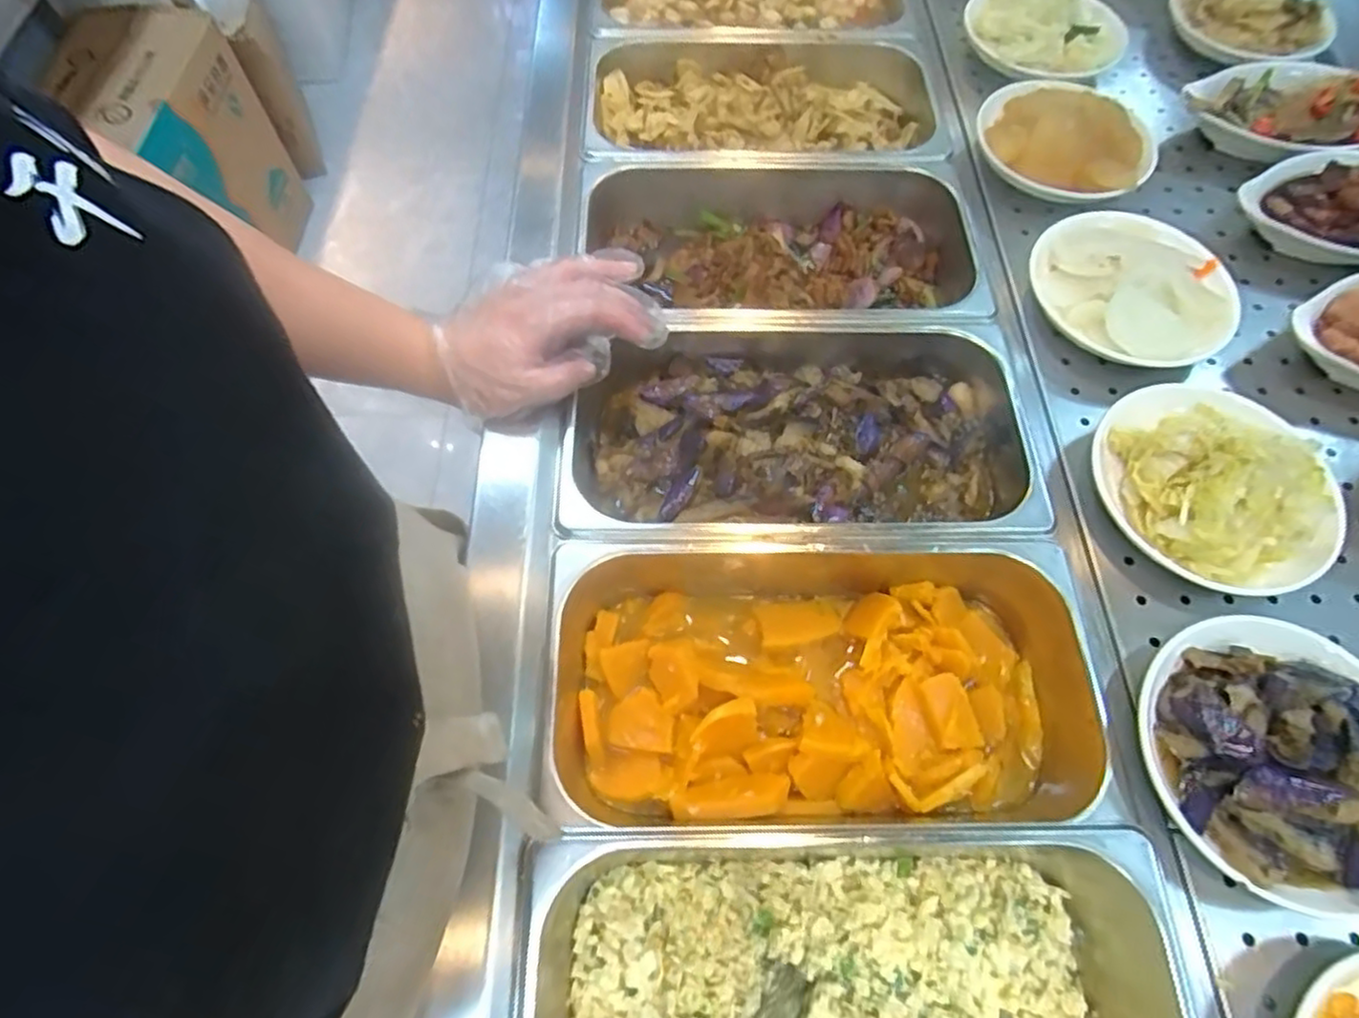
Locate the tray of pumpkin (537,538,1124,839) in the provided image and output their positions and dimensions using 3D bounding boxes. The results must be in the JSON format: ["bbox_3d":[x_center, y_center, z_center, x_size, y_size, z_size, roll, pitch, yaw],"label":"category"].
[{"bbox_3d":[0.088,0.108,0.424,0.331,0.064,0.169,0,64,0],"label":"tray of pumpkin"}]

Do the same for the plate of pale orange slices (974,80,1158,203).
[{"bbox_3d":[0.321,-0.311,0.581,0.137,0.043,0.130,0,64,0],"label":"plate of pale orange slices"}]

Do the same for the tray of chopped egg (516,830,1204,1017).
[{"bbox_3d":[0.084,0.263,0.351,0.319,0.076,0.176,0,64,0],"label":"tray of chopped egg"}]

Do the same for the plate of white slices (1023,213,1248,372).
[{"bbox_3d":[0.332,-0.164,0.508,0.135,0.039,0.143,0,64,0],"label":"plate of white slices"}]

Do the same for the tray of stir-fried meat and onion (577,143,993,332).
[{"bbox_3d":[0.084,-0.209,0.574,0.325,0.055,0.181,-2,64,-1],"label":"tray of stir-fried meat and onion"}]

